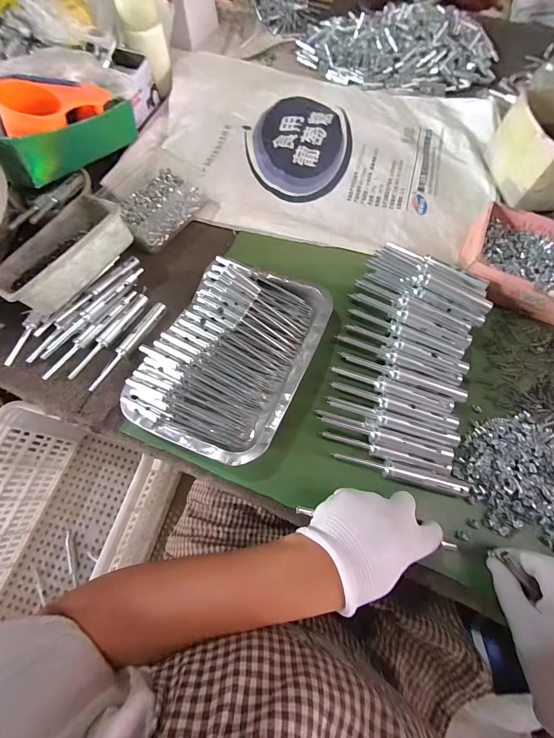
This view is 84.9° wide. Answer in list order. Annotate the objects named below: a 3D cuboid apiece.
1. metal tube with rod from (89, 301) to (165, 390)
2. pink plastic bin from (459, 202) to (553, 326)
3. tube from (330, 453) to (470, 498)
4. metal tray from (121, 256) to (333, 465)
[{"bbox_3d":[-0.195,-0.032,0.403,0.018,0.014,0.143,28,71,9],"label":"metal tube with rod"},{"bbox_3d":[0.357,-0.149,0.427,0.181,0.056,0.147,20,69,6],"label":"pink plastic bin"},{"bbox_3d":[0.138,0.114,0.333,0.150,0.014,0.018,14,69,4],"label":"tube"},{"bbox_3d":[-0.051,-0.020,0.373,0.175,0.057,0.244,23,70,8],"label":"metal tray"}]

